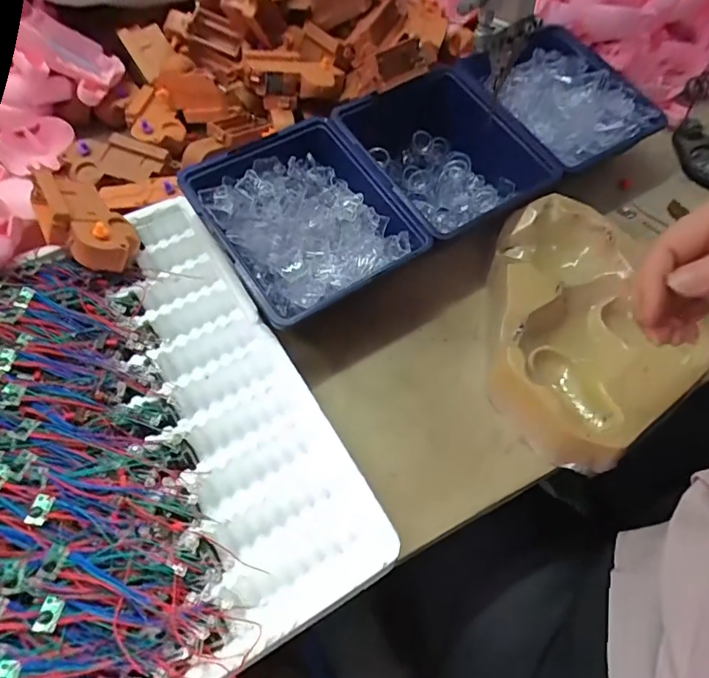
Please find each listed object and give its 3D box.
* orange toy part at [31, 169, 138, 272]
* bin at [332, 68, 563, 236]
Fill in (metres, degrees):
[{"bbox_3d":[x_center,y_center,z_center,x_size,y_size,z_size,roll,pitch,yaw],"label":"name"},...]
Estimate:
[{"bbox_3d":[-0.212,-0.094,0.393,0.056,0.034,0.097,-38,66,-21],"label":"orange toy part"},{"bbox_3d":[0.077,-0.161,0.461,0.143,0.065,0.170,-28,63,-16],"label":"bin"}]

